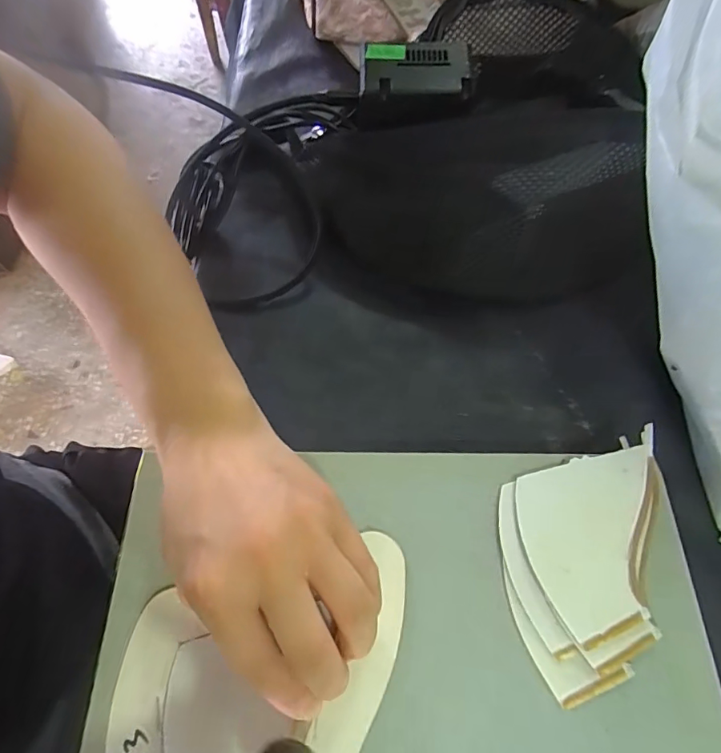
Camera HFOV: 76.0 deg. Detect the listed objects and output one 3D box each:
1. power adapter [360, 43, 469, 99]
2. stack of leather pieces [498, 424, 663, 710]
[{"bbox_3d":[0.036,-0.203,0.307,0.071,0.015,0.040,-4,65,0],"label":"power adapter"},{"bbox_3d":[0.122,0.090,0.233,0.105,0.010,0.097,-19,66,-7],"label":"stack of leather pieces"}]

